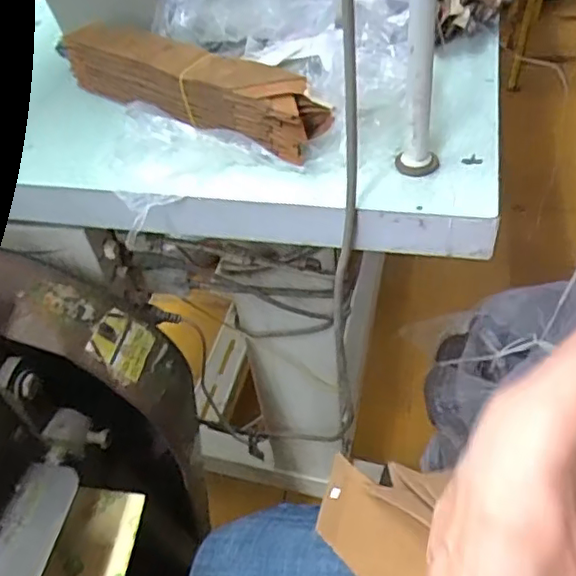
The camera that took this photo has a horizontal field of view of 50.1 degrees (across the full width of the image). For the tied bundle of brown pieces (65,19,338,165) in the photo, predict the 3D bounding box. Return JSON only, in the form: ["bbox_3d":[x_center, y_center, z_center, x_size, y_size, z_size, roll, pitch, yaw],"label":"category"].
[{"bbox_3d":[-0.076,-0.159,0.479,0.233,0.052,0.048,24,54,26],"label":"tied bundle of brown pieces"}]

